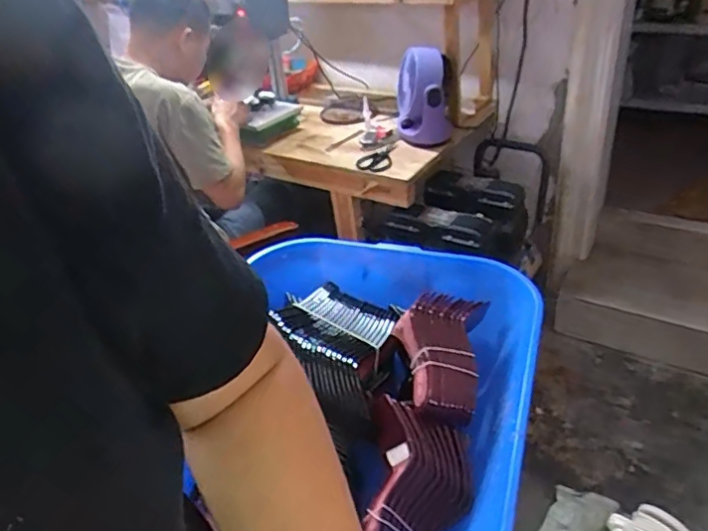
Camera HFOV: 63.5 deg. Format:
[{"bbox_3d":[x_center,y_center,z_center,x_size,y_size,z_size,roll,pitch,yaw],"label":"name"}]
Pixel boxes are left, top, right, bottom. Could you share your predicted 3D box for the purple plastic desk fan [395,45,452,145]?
[{"bbox_3d":[0.191,-0.464,1.599,0.153,0.235,0.171,1,35,11],"label":"purple plastic desk fan"}]

